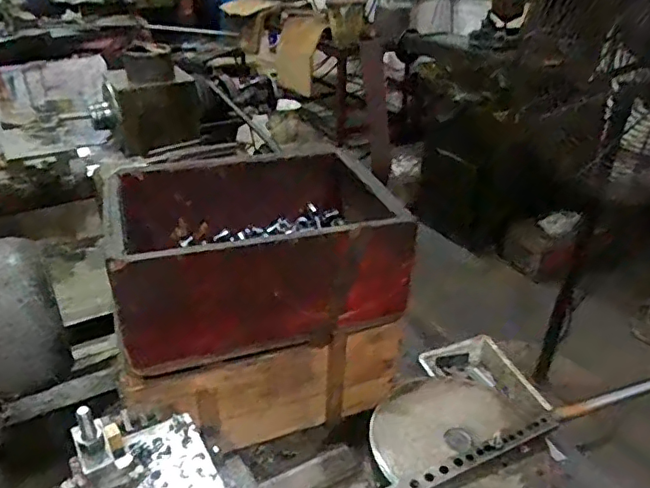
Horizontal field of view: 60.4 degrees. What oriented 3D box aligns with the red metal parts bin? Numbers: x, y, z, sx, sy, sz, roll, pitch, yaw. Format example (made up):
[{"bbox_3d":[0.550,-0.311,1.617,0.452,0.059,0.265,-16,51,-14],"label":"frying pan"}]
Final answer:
[{"bbox_3d":[-0.088,0.000,0.739,0.352,0.150,0.250,-9,33,-17],"label":"red metal parts bin"}]

